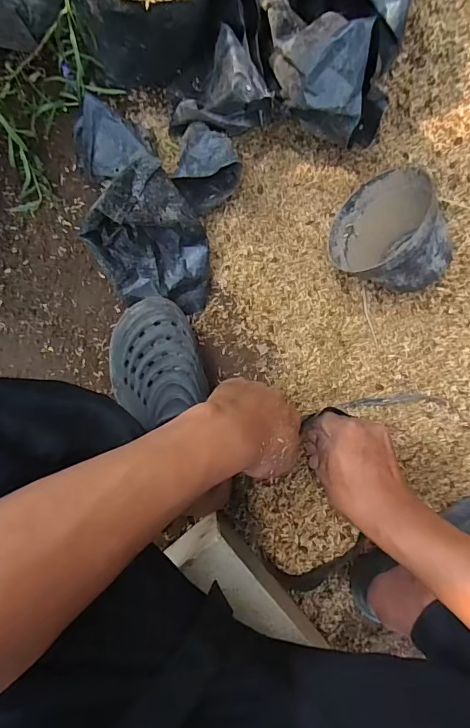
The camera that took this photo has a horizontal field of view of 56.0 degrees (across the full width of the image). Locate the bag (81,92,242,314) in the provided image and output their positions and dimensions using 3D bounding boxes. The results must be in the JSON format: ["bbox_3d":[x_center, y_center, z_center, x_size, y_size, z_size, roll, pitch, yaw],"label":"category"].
[{"bbox_3d":[-0.095,-0.184,0.531,0.186,0.103,0.229,3,89,-2],"label":"bag"}]

